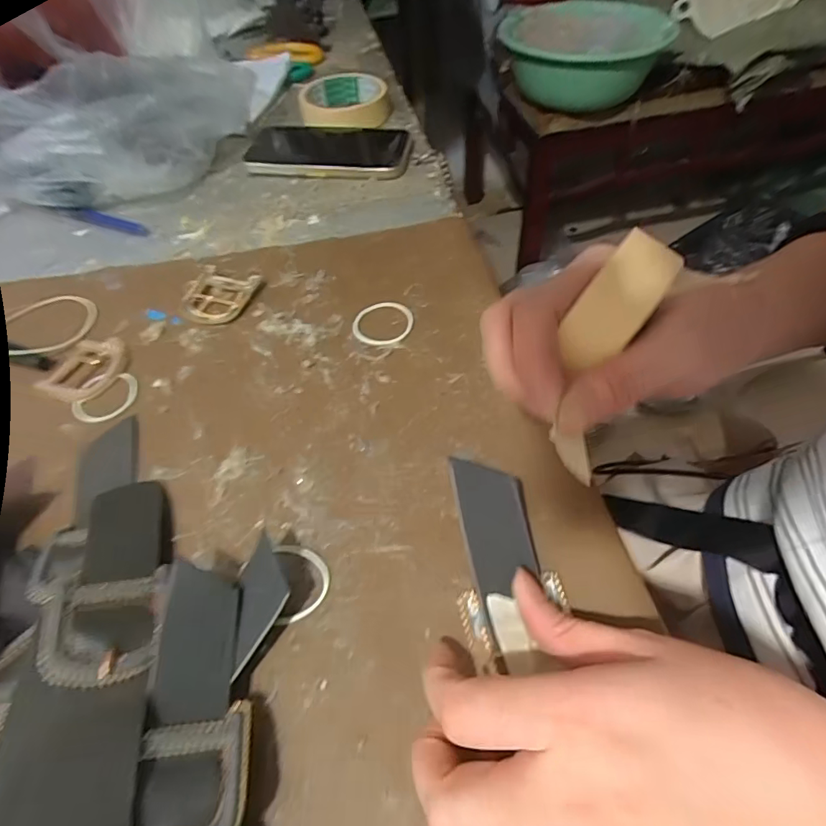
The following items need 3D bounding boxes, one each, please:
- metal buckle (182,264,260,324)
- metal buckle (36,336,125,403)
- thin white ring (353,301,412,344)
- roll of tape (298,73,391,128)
[{"bbox_3d":[-0.146,-0.088,0.362,0.054,0.006,0.050,16,56,15],"label":"metal buckle"},{"bbox_3d":[-0.219,-0.031,0.329,0.046,0.005,0.053,11,55,12],"label":"metal buckle"},{"bbox_3d":[-0.021,-0.063,0.338,0.041,0.004,0.039,-4,53,1],"label":"thin white ring"},{"bbox_3d":[-0.072,-0.331,0.525,0.092,0.029,0.102,-6,53,0],"label":"roll of tape"}]

